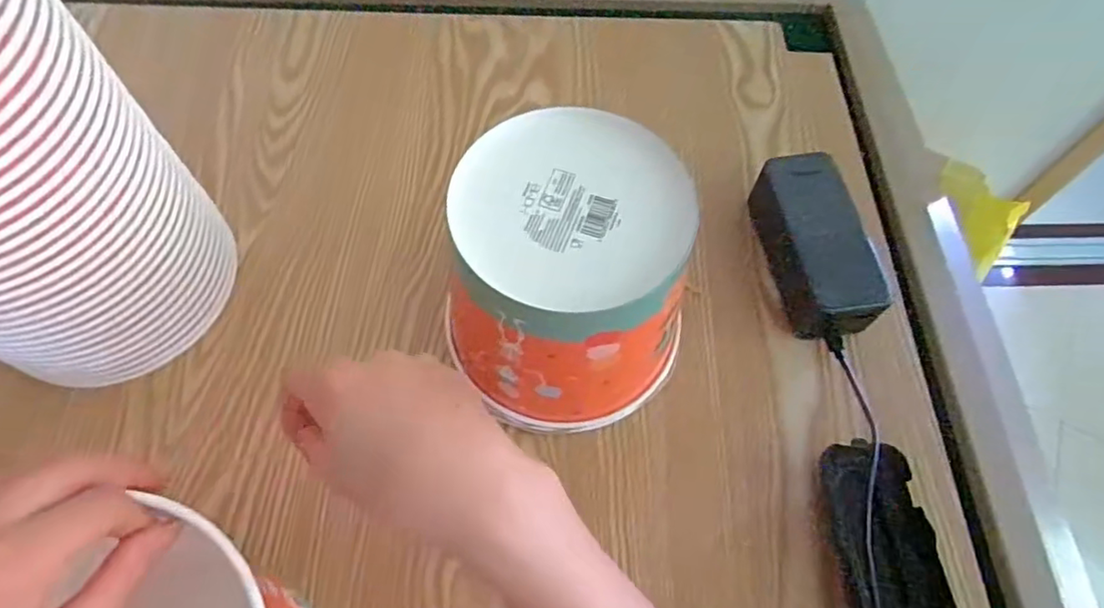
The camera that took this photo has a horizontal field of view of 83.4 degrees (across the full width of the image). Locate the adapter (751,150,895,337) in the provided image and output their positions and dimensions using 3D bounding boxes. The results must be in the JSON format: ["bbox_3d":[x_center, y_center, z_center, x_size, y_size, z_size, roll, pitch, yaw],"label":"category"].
[{"bbox_3d":[0.188,-0.042,0.448,0.053,0.055,0.131,-8,64,-6],"label":"adapter"}]

